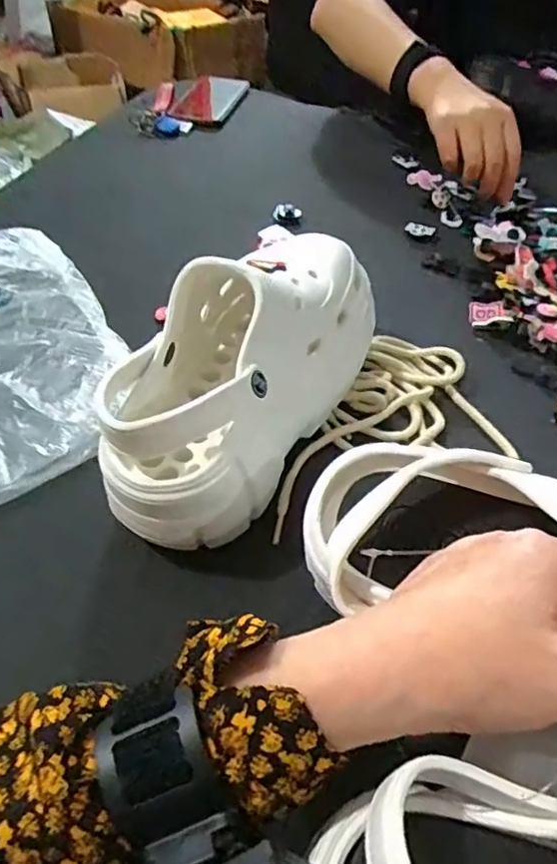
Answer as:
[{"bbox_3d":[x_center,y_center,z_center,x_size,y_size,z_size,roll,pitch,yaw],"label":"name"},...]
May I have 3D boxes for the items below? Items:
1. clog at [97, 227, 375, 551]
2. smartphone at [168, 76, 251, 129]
[{"bbox_3d":[-0.025,-0.042,0.385,0.109,0.105,0.233,24,51,18],"label":"clog"},{"bbox_3d":[-0.092,-0.446,0.809,0.079,0.012,0.147,9,48,6],"label":"smartphone"}]

